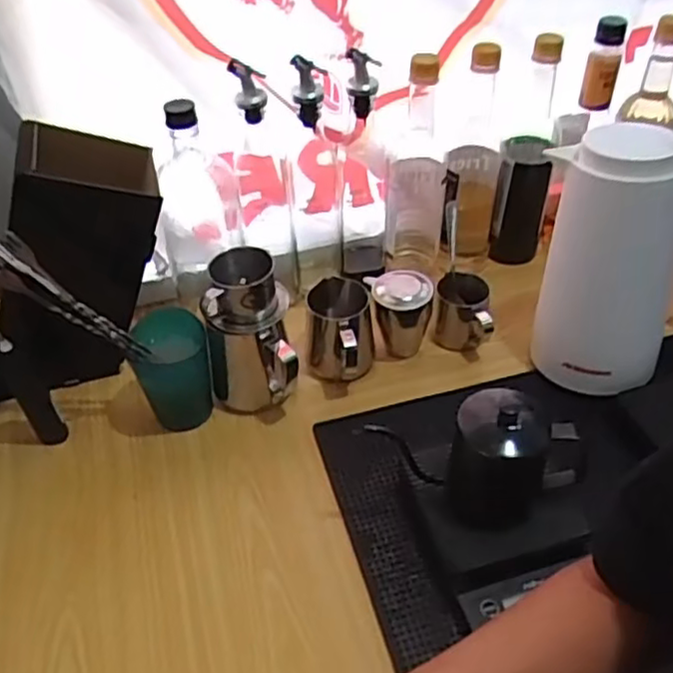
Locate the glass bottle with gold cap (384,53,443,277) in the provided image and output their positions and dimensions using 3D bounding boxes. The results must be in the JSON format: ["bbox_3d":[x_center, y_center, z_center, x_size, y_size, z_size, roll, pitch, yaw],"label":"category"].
[{"bbox_3d":[0.091,-0.192,0.789,0.065,0.249,0.061,4,44,6],"label":"glass bottle with gold cap"}]

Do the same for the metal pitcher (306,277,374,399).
[{"bbox_3d":[0.003,0.000,0.734,0.066,0.088,0.092,-3,44,-1],"label":"metal pitcher"}]

